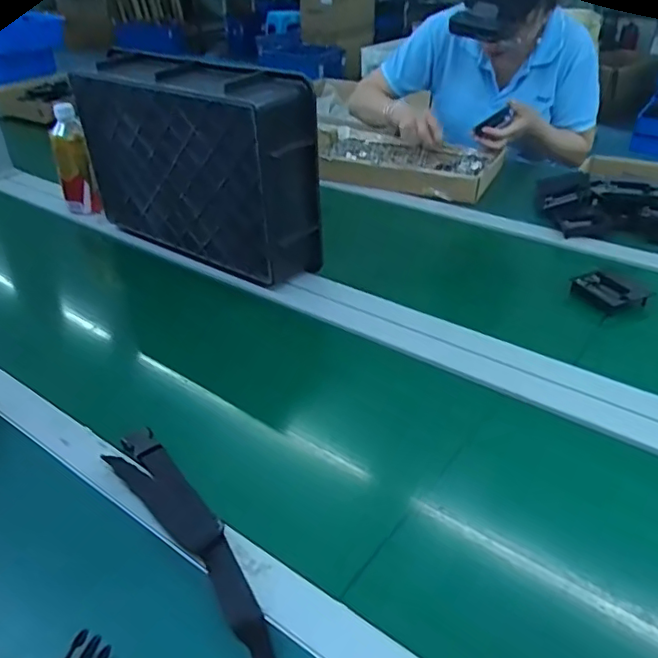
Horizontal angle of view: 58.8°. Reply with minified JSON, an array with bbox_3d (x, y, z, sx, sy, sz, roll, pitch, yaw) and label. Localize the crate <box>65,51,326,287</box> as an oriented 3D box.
[{"bbox_3d":[-0.204,-0.253,0.881,0.438,0.253,0.126,24,43,31],"label":"crate"}]

